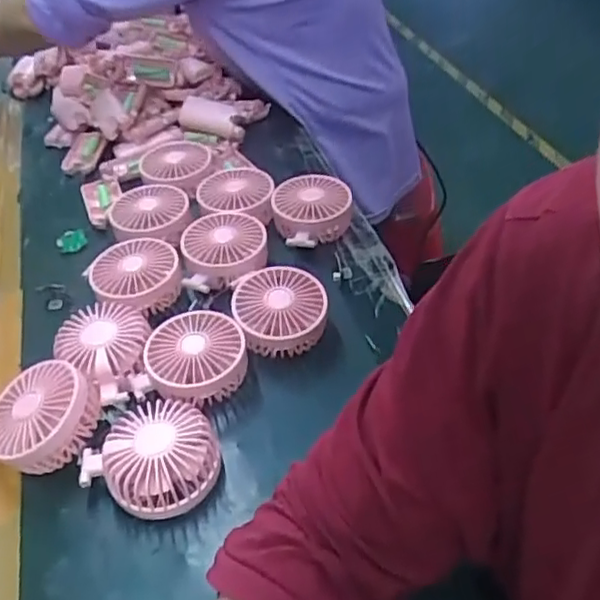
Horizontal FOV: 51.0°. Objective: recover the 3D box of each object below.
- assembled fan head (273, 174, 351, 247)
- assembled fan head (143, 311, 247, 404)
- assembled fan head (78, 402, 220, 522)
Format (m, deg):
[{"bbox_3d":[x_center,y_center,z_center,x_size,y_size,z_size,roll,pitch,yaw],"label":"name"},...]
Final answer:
[{"bbox_3d":[0.015,-0.098,0.703,0.087,0.047,0.106,-1,44,7],"label":"assembled fan head"},{"bbox_3d":[-0.091,0.051,0.561,0.085,0.037,0.083,-4,44,4],"label":"assembled fan head"},{"bbox_3d":[-0.118,0.123,0.495,0.101,0.046,0.091,-21,45,-13],"label":"assembled fan head"}]

